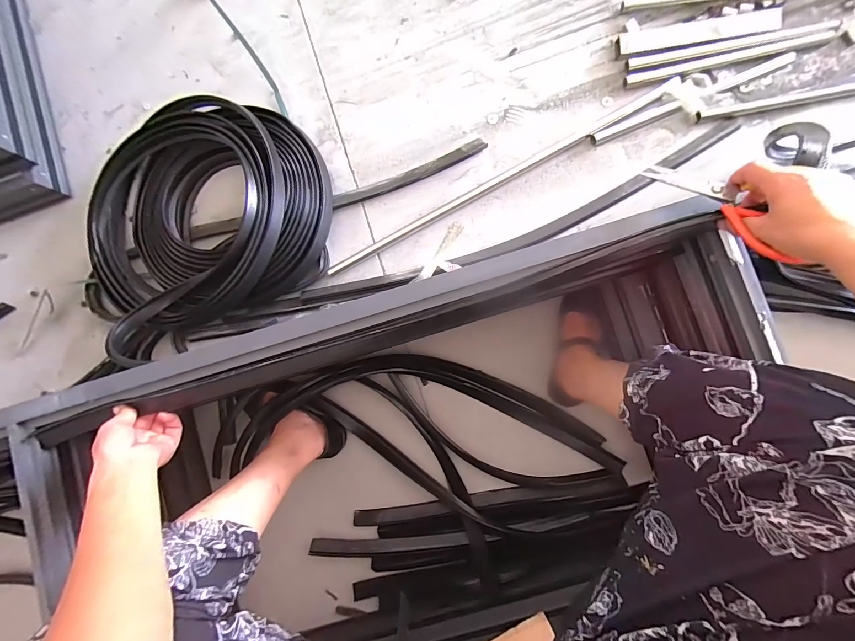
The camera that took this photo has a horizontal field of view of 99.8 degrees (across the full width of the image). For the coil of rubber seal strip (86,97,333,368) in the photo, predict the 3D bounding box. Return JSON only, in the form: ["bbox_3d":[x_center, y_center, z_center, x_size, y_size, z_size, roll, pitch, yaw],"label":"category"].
[{"bbox_3d":[-0.489,-0.227,0.741,0.562,0.104,0.469,-23,86,2],"label":"coil of rubber seal strip"}]

